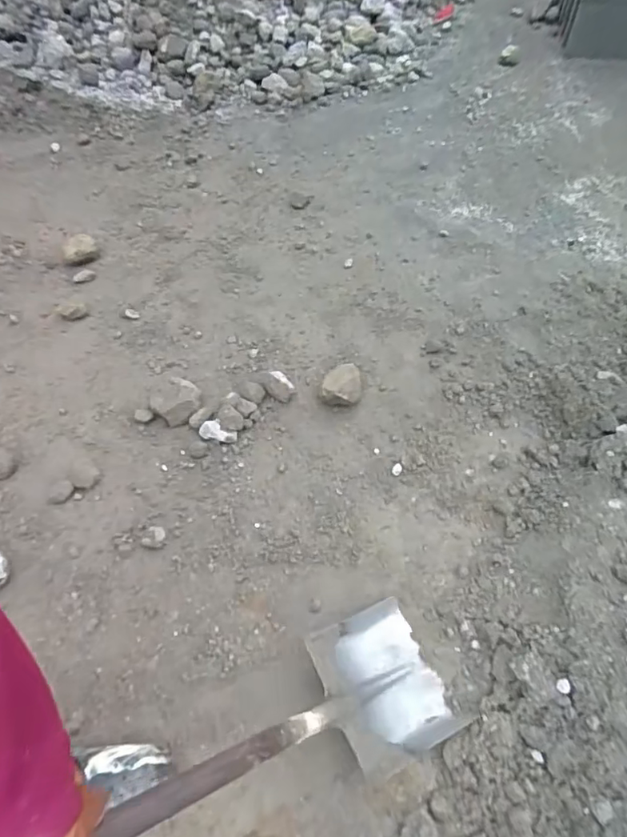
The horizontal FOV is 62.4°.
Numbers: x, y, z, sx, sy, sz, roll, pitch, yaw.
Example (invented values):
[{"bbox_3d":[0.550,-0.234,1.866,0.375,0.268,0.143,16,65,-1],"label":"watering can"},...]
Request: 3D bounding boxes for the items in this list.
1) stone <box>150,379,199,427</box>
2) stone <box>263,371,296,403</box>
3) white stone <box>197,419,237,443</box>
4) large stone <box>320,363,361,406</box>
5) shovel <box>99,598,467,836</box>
[{"bbox_3d":[-0.325,-0.043,1.224,0.130,0.063,0.111,36,64,22],"label":"stone"},{"bbox_3d":[-0.084,-0.079,1.233,0.061,0.051,0.084,-37,60,-23],"label":"stone"},{"bbox_3d":[-0.216,0.031,1.178,0.088,0.028,0.042,9,54,9],"label":"white stone"},{"bbox_3d":[0.068,-0.079,1.226,0.096,0.069,0.104,12,54,11],"label":"large stone"},{"bbox_3d":[-0.104,0.395,0.608,0.105,0.907,0.215,-49,55,20],"label":"shovel"}]

